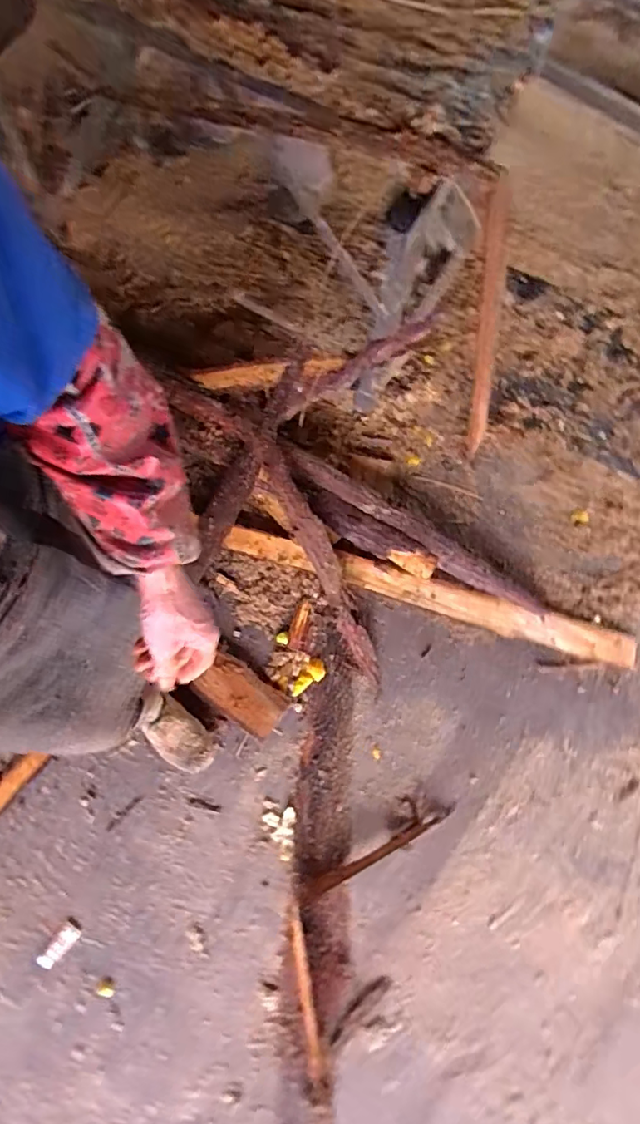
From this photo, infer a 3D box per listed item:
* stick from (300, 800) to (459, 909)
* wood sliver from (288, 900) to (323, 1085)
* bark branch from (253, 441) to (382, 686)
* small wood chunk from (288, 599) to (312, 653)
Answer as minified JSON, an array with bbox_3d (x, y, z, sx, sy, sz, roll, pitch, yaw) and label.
[{"bbox_3d":[0.118,0.611,1.192,0.378,0.038,0.081,-28,75,-12],"label":"stick"},{"bbox_3d":[-0.031,0.875,1.130,0.030,0.009,0.306,-8,72,-6],"label":"wood sliver"},{"bbox_3d":[-0.002,-0.015,1.346,0.072,0.052,0.685,-24,87,-9],"label":"bark branch"},{"bbox_3d":[-0.044,0.156,1.340,0.048,0.017,0.122,13,71,1],"label":"small wood chunk"}]

